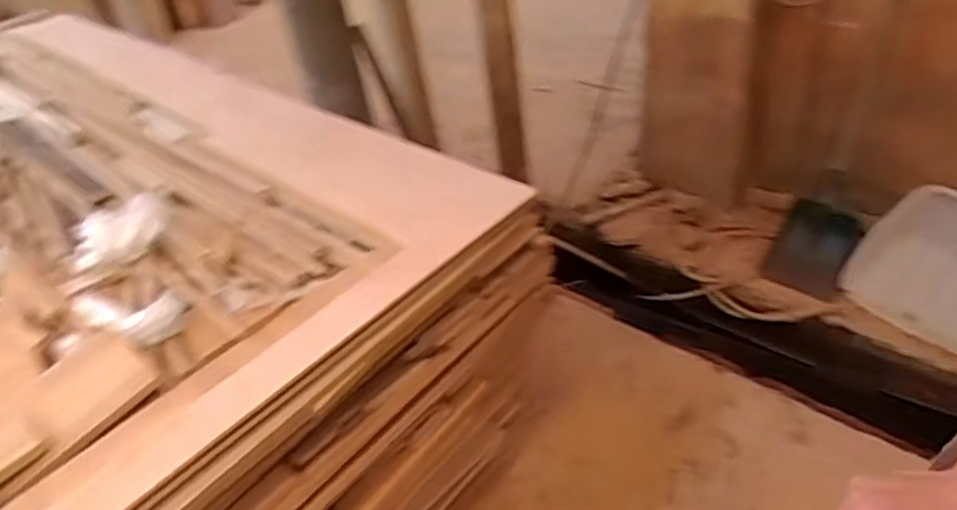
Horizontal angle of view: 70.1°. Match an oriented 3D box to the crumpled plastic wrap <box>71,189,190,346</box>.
[{"bbox_3d":[-0.674,0.007,1.285,0.190,0.100,0.434,-19,41,-14],"label":"crumpled plastic wrap"}]

